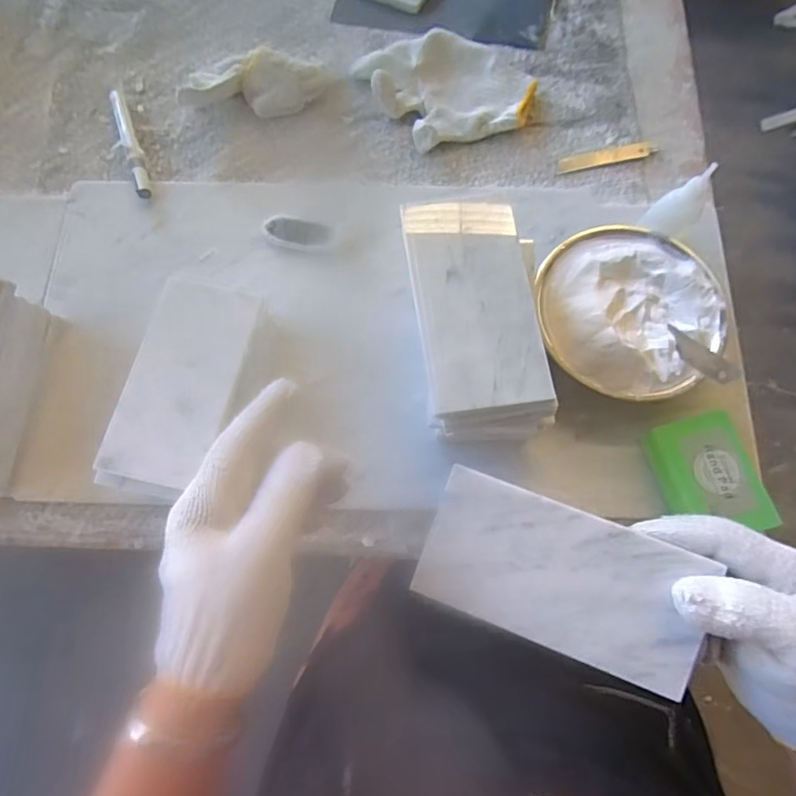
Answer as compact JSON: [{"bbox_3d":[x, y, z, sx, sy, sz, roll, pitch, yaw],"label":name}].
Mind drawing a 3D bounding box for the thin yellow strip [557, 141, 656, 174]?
[{"bbox_3d":[0.203,-0.233,0.516,0.099,0.004,0.016,-15,73,-4],"label":"thin yellow strip"}]

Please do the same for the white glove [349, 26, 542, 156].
[{"bbox_3d":[0.050,-0.307,0.524,0.153,0.033,0.119,-17,73,-5],"label":"white glove"}]

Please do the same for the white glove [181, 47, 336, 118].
[{"bbox_3d":[-0.139,-0.304,0.519,0.143,0.043,0.052,-4,72,0],"label":"white glove"}]

